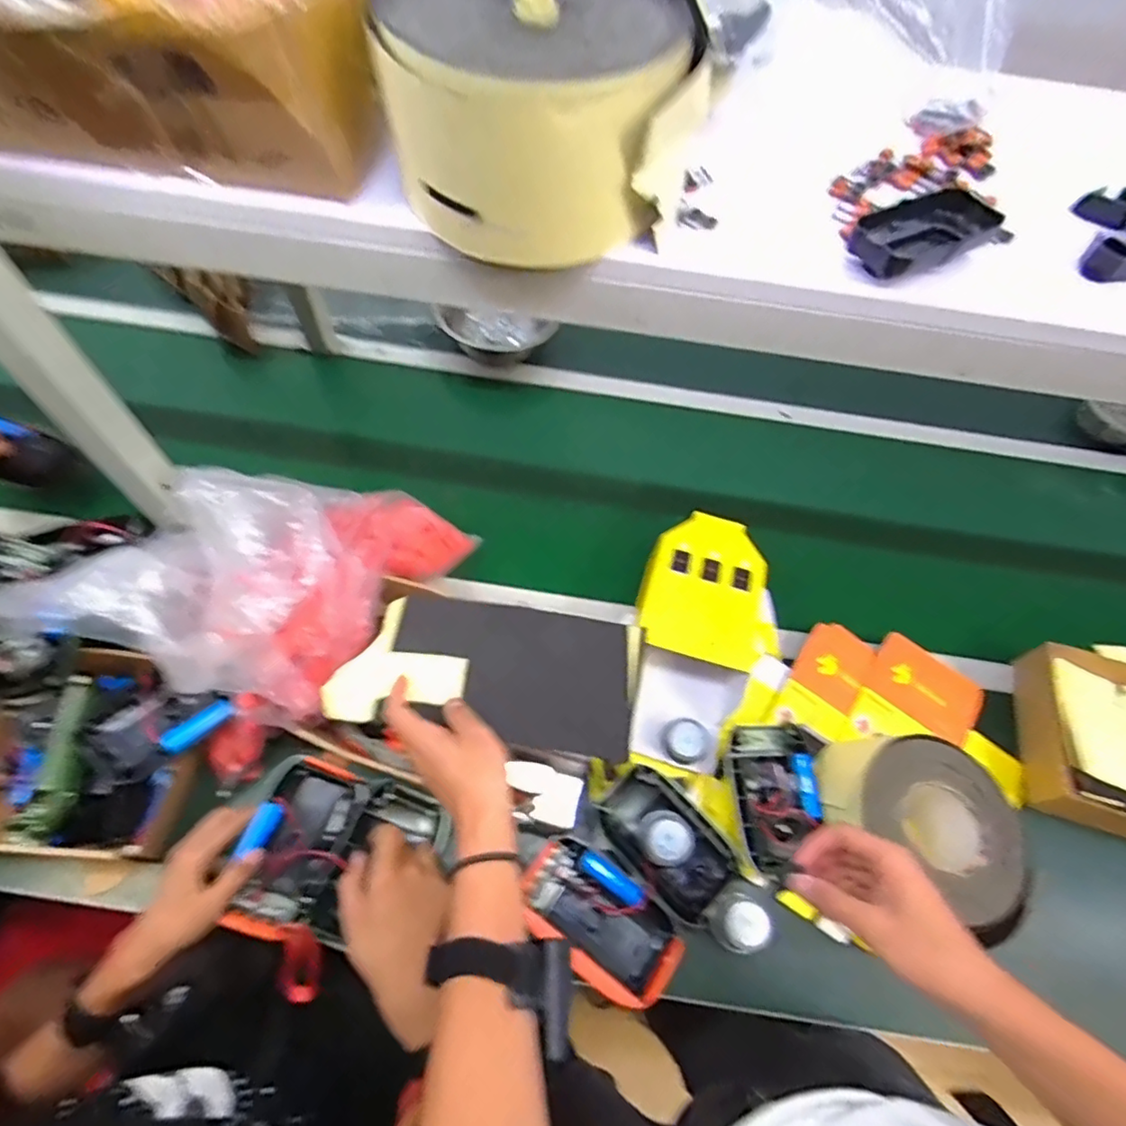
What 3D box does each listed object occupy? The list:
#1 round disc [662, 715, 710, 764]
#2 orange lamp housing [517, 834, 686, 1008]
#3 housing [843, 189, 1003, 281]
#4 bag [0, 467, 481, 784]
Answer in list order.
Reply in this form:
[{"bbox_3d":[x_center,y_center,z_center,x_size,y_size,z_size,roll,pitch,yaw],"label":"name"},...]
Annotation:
[{"bbox_3d":[0.145,0.213,0.705,0.052,0.036,0.047,36,64,16],"label":"round disc"},{"bbox_3d":[0.036,0.367,0.617,0.163,0.055,0.096,38,64,17],"label":"orange lamp housing"},{"bbox_3d":[0.252,-0.235,0.418,0.116,0.023,0.050,-27,65,-18],"label":"housing"},{"bbox_3d":[-0.295,-0.002,0.657,0.206,0.251,0.407,33,63,14],"label":"bag"}]

